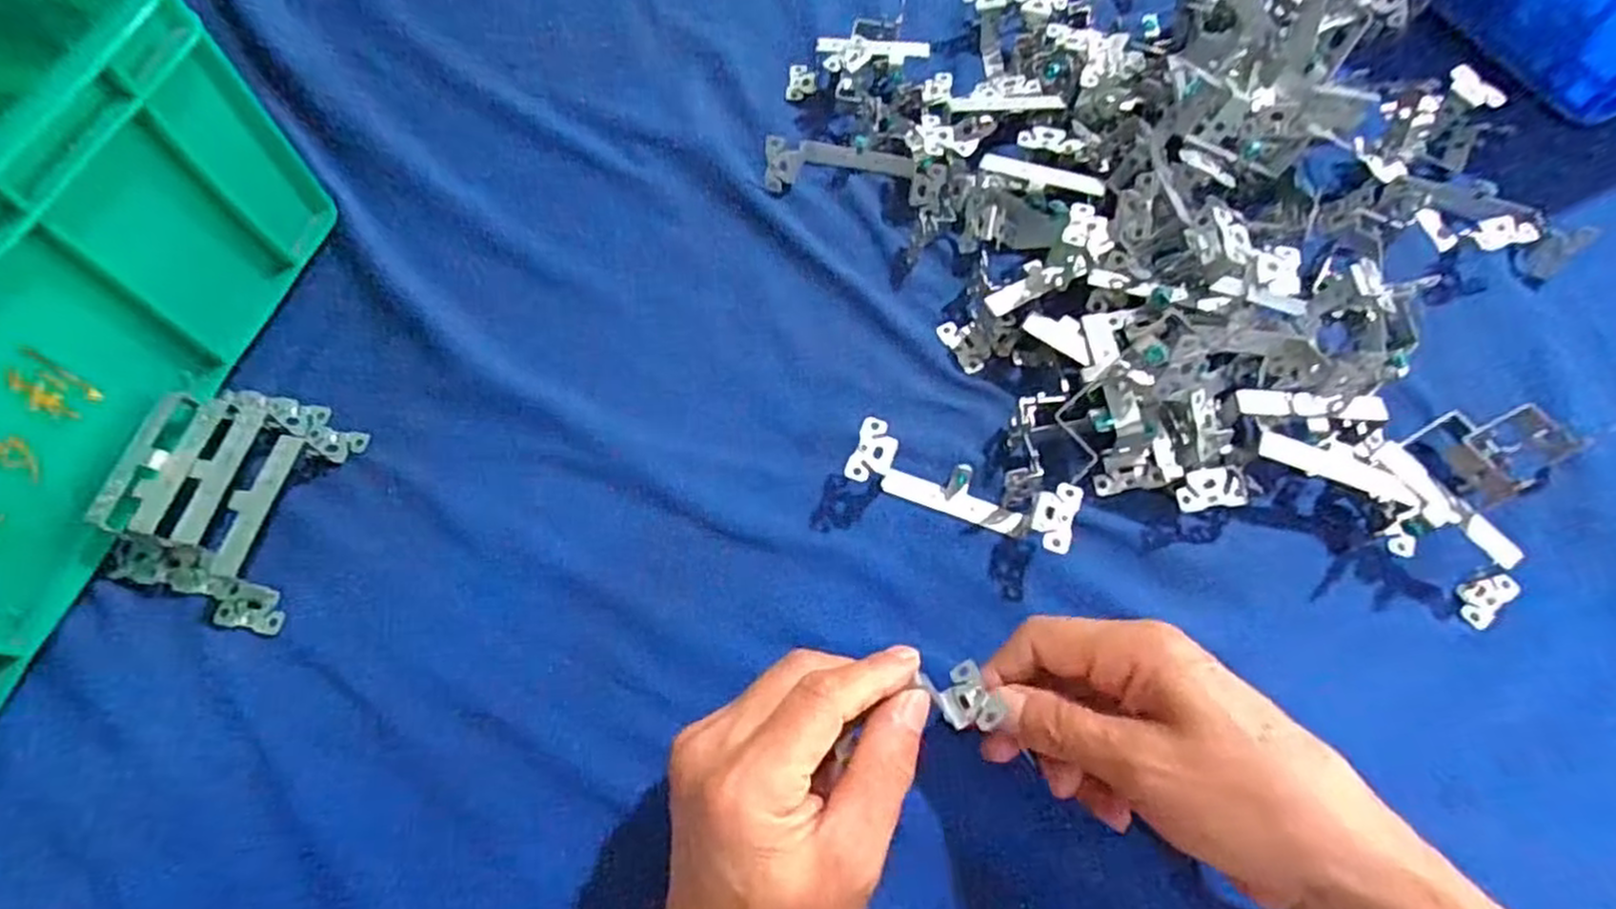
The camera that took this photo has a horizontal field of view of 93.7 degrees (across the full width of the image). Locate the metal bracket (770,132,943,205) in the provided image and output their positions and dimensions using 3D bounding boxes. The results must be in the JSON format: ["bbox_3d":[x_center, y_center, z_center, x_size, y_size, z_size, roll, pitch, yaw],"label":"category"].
[{"bbox_3d":[0.029,-0.174,0.454,0.106,0.023,0.038,10,66,5],"label":"metal bracket"}]

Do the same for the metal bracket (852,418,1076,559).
[{"bbox_3d":[0.072,0.018,0.365,0.104,0.028,0.031,20,67,9],"label":"metal bracket"}]

